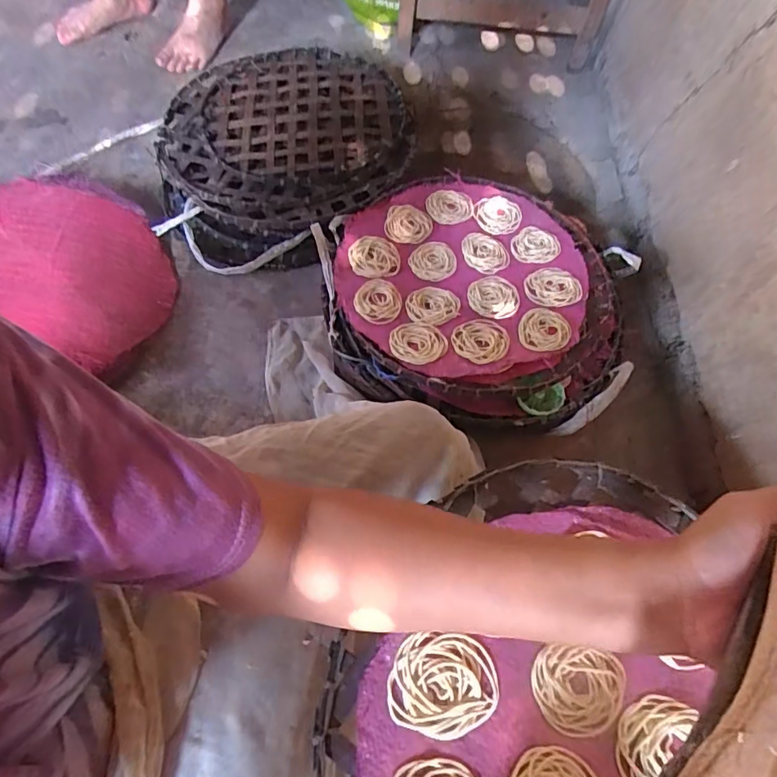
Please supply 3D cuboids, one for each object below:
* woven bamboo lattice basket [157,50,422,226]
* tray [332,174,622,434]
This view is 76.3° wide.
[{"bbox_3d":[-0.176,-0.468,0.871,0.434,0.077,0.436,9,64,1],"label":"woven bamboo lattice basket"},{"bbox_3d":[0.127,-0.136,0.710,0.396,0.057,0.394,1,64,-3],"label":"tray"}]

